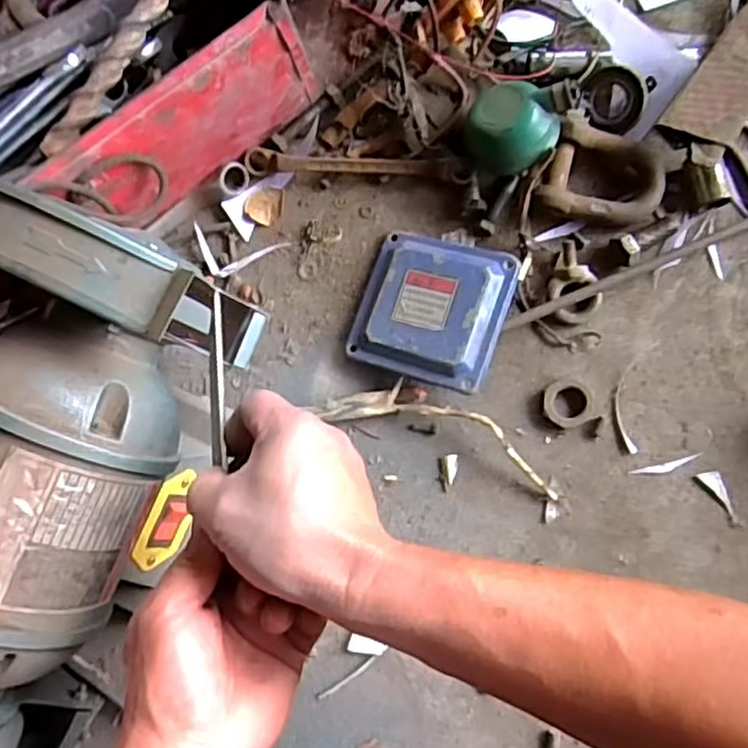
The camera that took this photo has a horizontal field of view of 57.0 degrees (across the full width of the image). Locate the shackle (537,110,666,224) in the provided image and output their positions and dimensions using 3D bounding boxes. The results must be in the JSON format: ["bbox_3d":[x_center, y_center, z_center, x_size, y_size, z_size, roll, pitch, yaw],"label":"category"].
[{"bbox_3d":[0.175,-0.151,0.524,0.089,0.021,0.072,15,95,-6],"label":"shackle"}]

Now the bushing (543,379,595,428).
[{"bbox_3d":[0.146,0.022,0.515,0.037,0.011,0.036,-1,83,7],"label":"bushing"}]

